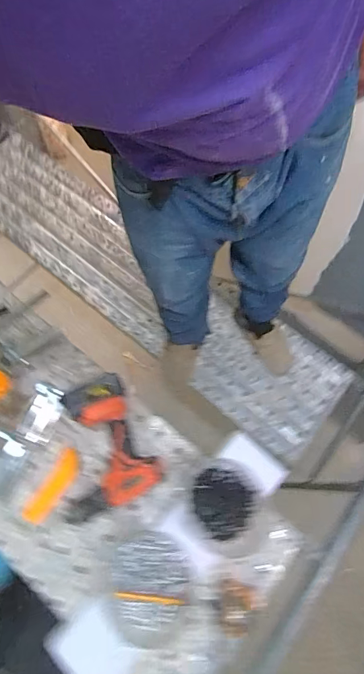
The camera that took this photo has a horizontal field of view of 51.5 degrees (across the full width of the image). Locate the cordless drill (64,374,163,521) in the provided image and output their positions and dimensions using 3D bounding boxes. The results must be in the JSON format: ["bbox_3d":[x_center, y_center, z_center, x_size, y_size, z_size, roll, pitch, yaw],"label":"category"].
[{"bbox_3d":[-0.168,0.216,0.745,0.197,0.089,0.235,-24,71,-11],"label":"cordless drill"}]

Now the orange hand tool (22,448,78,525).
[{"bbox_3d":[-0.254,0.299,0.747,0.048,0.019,0.149,31,70,10],"label":"orange hand tool"}]

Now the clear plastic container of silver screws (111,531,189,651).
[{"bbox_3d":[-0.057,0.442,0.670,0.137,0.060,0.164,-4,68,-4],"label":"clear plastic container of silver screws"}]

